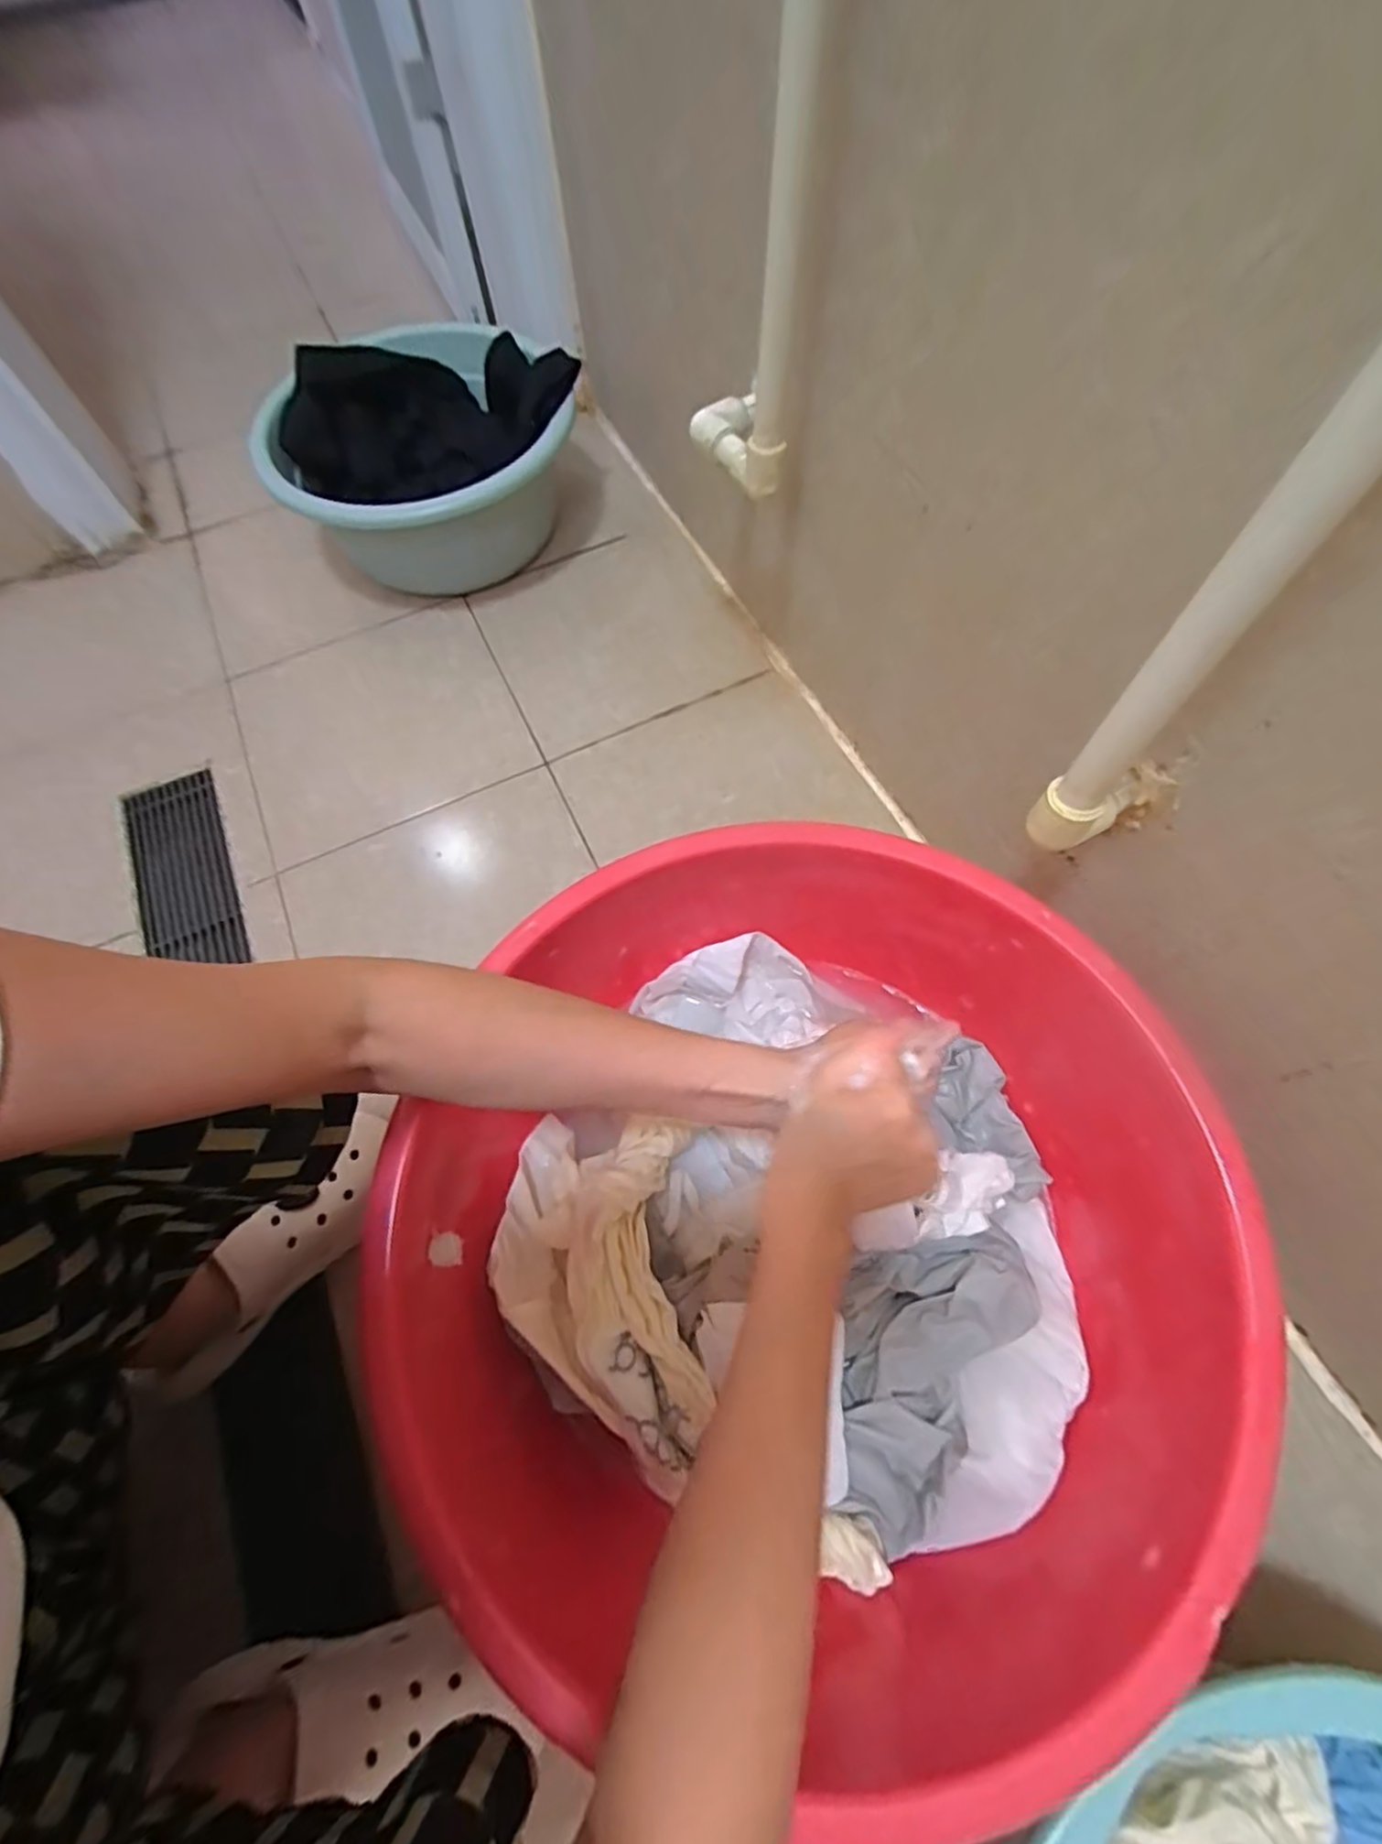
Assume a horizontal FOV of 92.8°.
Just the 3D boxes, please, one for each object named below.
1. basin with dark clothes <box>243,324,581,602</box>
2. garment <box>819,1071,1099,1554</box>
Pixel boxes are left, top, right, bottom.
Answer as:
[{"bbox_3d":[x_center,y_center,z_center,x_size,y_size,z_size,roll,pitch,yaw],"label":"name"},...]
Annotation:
[{"bbox_3d":[-0.328,-0.582,0.855,0.375,0.188,0.323,-24,66,-9],"label":"basin with dark clothes"},{"bbox_3d":[0.150,0.289,0.445,0.118,0.060,0.201,31,70,15],"label":"garment"}]

